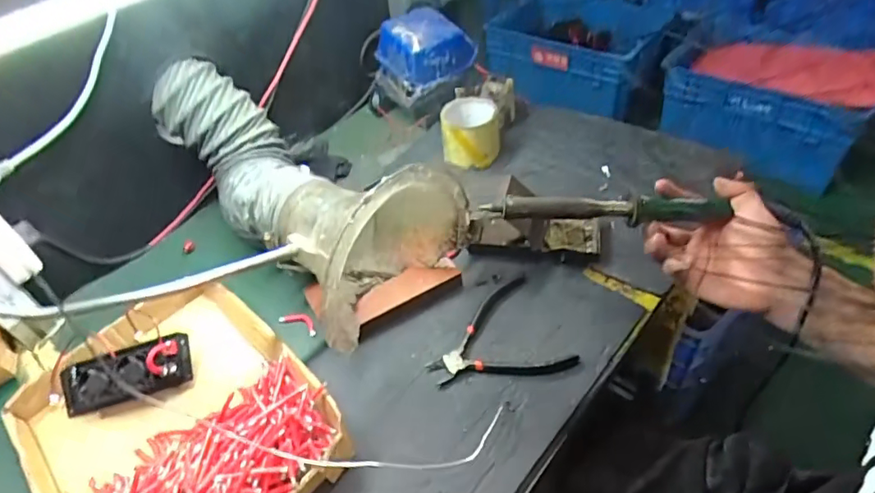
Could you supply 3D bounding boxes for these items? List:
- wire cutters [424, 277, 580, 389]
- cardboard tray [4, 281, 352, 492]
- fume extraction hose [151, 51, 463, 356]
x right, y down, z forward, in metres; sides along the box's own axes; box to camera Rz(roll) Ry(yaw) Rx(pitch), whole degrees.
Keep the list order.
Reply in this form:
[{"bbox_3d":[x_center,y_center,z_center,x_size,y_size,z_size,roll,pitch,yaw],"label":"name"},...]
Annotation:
[{"bbox_3d":[0.057,0.103,0.587,0.142,0.009,0.125,-22,47,-12],"label":"wire cutters"},{"bbox_3d":[-0.265,0.166,0.538,0.247,0.045,0.327,-38,52,-25],"label":"cardboard tray"},{"bbox_3d":[-0.170,-0.080,0.664,0.198,0.185,0.411,-38,52,-25],"label":"fume extraction hose"}]

